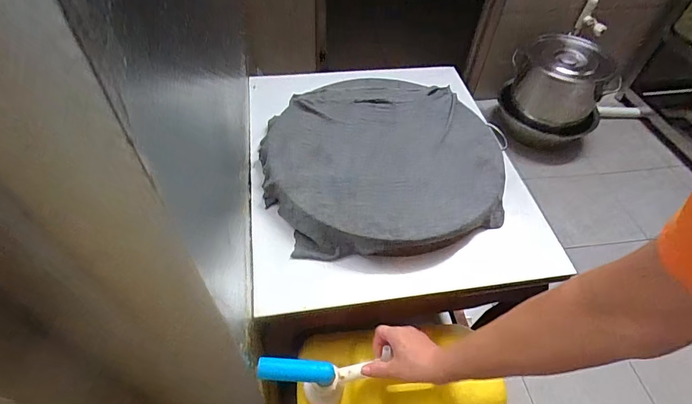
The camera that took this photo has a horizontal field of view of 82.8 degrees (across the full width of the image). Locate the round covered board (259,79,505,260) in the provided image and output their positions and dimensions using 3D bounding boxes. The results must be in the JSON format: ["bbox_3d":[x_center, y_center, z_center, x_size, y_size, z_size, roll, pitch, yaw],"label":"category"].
[{"bbox_3d":[0.065,-0.095,0.718,0.419,0.049,0.406,1,51,-2],"label":"round covered board"}]

